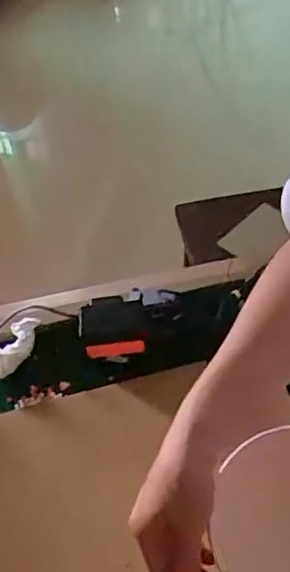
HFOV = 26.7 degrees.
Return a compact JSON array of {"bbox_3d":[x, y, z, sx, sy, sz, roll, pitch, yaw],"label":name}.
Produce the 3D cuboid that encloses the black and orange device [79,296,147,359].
[{"bbox_3d":[-0.036,0.053,0.726,0.078,0.057,0.058,-9,51,-1],"label":"black and orange device"}]

